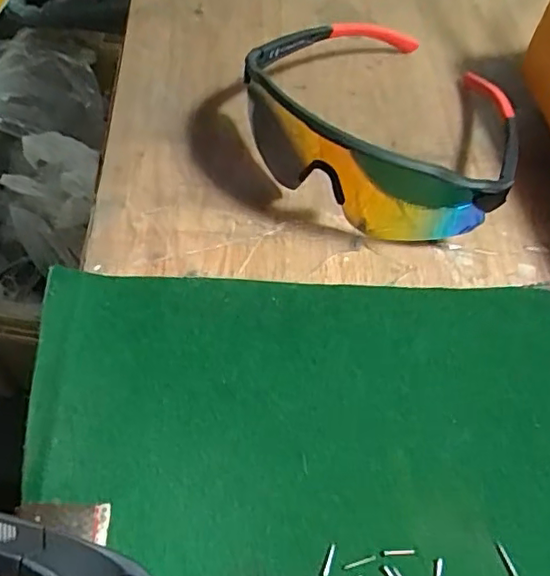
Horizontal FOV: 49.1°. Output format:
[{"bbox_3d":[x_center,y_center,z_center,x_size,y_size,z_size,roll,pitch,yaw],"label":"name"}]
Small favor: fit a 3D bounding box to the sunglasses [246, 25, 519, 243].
[{"bbox_3d":[0.060,-0.109,0.331,0.143,0.060,0.163,12,57,5],"label":"sunglasses"}]

